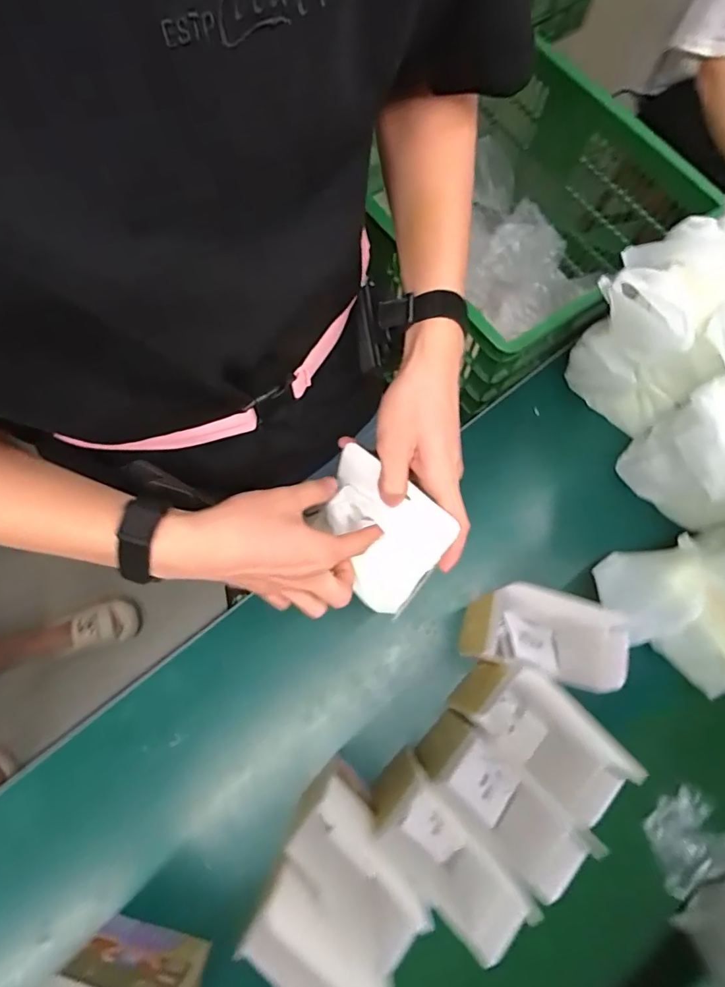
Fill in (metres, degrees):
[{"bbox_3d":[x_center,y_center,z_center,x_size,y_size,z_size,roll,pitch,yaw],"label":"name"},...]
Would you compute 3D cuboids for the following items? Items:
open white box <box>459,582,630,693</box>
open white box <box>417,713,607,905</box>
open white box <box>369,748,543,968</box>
[{"bbox_3d":[0.188,0.158,0.549,0.131,0.236,0.070,19,75,7],"label":"open white box"},{"bbox_3d":[0.135,0.305,0.514,0.135,0.207,0.070,41,78,12],"label":"open white box"},{"bbox_3d":[0.073,0.345,0.498,0.141,0.208,0.075,41,79,12],"label":"open white box"}]

